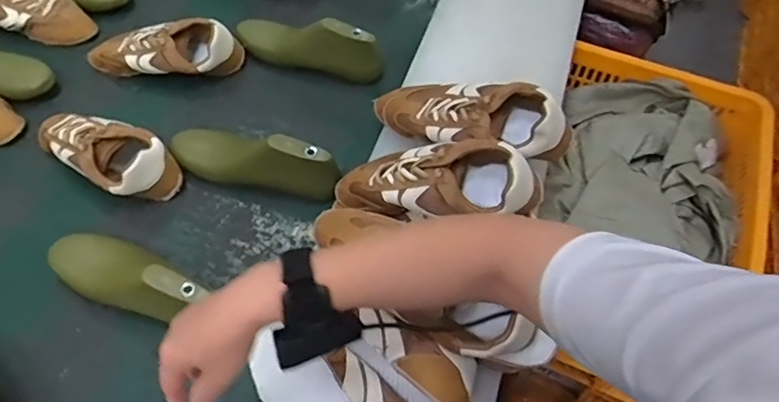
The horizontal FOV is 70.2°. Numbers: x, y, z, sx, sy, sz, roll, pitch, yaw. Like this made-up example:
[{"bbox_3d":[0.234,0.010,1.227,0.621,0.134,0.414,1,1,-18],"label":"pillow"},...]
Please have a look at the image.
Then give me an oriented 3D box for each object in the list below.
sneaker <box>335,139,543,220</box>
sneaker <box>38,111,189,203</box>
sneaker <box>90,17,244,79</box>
[{"bbox_3d":[0.051,-0.021,0.663,0.246,0.085,0.096,-1,55,16],"label":"sneaker"},{"bbox_3d":[-0.408,-0.072,0.793,0.226,0.074,0.100,29,62,15],"label":"sneaker"},{"bbox_3d":[-0.369,-0.243,0.905,0.248,0.069,0.095,-4,59,-4],"label":"sneaker"}]

